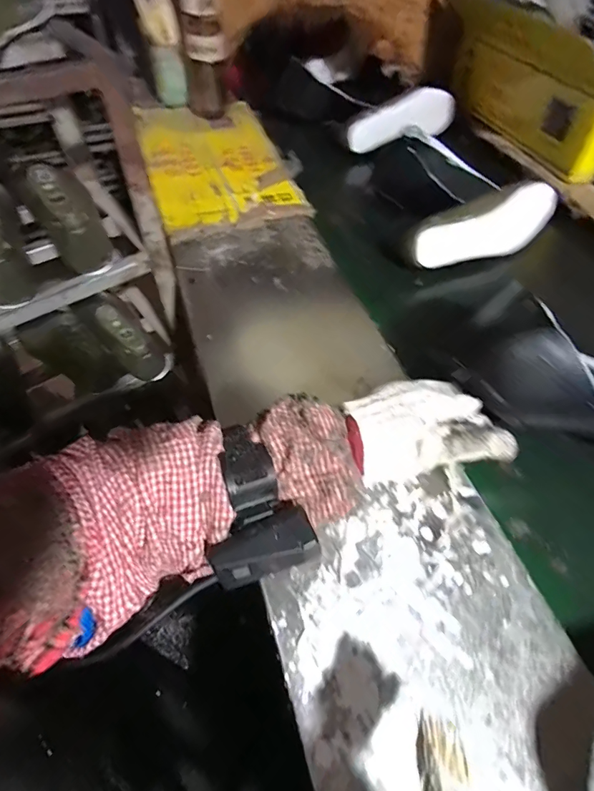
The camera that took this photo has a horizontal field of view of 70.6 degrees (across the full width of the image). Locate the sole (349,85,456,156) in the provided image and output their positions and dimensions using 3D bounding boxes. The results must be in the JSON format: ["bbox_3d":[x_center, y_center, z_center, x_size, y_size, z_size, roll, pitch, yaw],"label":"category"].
[{"bbox_3d":[0.218,-0.551,0.838,0.254,0.082,0.038,-23,57,-17],"label":"sole"}]

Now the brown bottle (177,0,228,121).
[{"bbox_3d":[-0.170,-0.645,0.778,0.081,0.211,0.066,-14,55,-11],"label":"brown bottle"}]

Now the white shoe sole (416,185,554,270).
[{"bbox_3d":[0.276,-0.249,0.622,0.255,0.086,0.025,-20,29,-16],"label":"white shoe sole"}]

